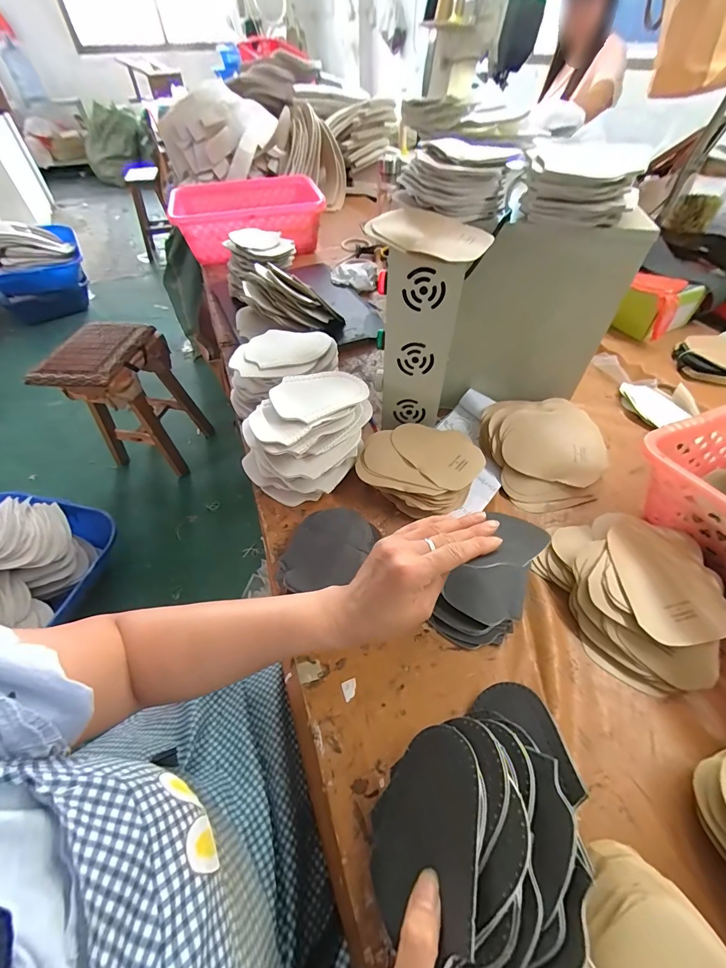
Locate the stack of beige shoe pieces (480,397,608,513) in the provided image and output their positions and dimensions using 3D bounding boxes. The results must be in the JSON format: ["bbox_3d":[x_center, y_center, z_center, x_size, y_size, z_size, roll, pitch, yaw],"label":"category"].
[{"bbox_3d":[0.262,-0.048,0.536,0.162,0.076,0.155,2,51,3],"label":"stack of beige shoe pieces"}]

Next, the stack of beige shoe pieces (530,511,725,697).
[{"bbox_3d":[0.309,0.117,0.419,0.166,0.047,0.197,-18,53,-13],"label":"stack of beige shoe pieces"}]

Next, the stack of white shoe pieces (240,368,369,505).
[{"bbox_3d":[-0.079,-0.072,0.535,0.147,0.116,0.174,29,57,23],"label":"stack of white shoe pieces"}]

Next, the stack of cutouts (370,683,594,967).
[{"bbox_3d":[0.083,0.230,0.267,0.118,0.091,0.171,22,55,18],"label":"stack of cutouts"}]

